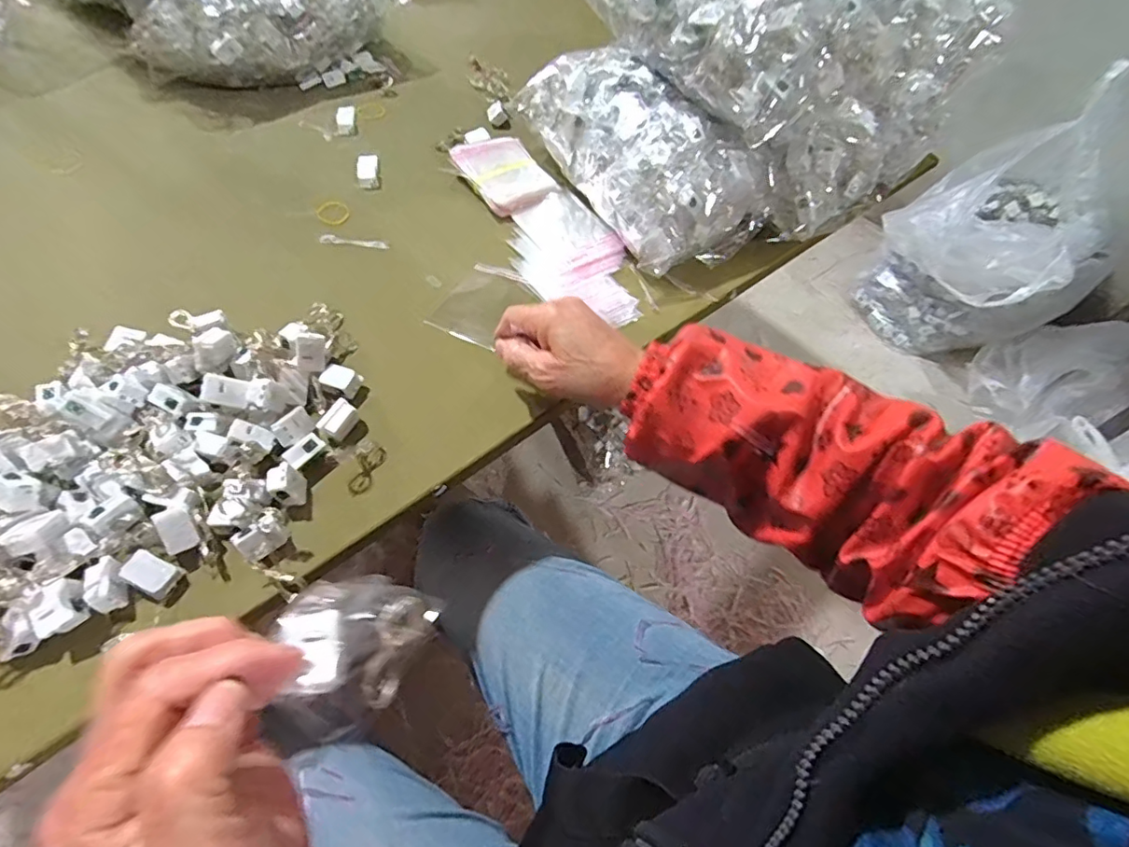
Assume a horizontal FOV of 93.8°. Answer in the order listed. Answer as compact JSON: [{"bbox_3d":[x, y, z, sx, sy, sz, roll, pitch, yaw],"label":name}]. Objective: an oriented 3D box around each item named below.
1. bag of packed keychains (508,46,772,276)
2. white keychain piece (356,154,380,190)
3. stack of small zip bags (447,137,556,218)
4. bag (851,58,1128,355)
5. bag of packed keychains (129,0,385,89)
[{"bbox_3d":[0.070,-0.276,0.518,0.135,0.106,0.271,-23,59,-17],"label":"bag of packed keychains"},{"bbox_3d":[-0.209,-0.269,0.563,0.023,0.005,0.056,-8,56,-8],"label":"white keychain piece"},{"bbox_3d":[-0.065,-0.267,0.563,0.077,0.024,0.108,-27,61,-19],"label":"stack of small zip bags"},{"bbox_3d":[0.848,-0.340,1.078,0.334,0.410,0.321,-23,59,-17],"label":"bag"},{"bbox_3d":[-0.340,-0.464,0.622,0.098,0.109,0.270,38,62,22],"label":"bag of packed keychains"}]

